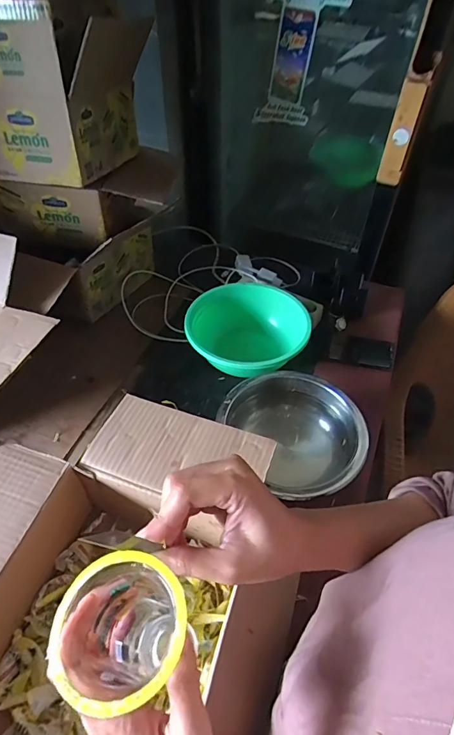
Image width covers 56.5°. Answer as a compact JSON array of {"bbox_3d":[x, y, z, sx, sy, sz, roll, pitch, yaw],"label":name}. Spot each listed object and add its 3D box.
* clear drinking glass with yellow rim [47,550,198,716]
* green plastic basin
[{"bbox_3d":[-0.058,0.172,0.263,0.066,0.119,0.070,2,48,-2],"label":"clear drinking glass with yellow rim"},{"bbox_3d":[0.037,-0.061,0.818,0.220,0.086,0.225,2,48,-2],"label":"green plastic basin"}]

